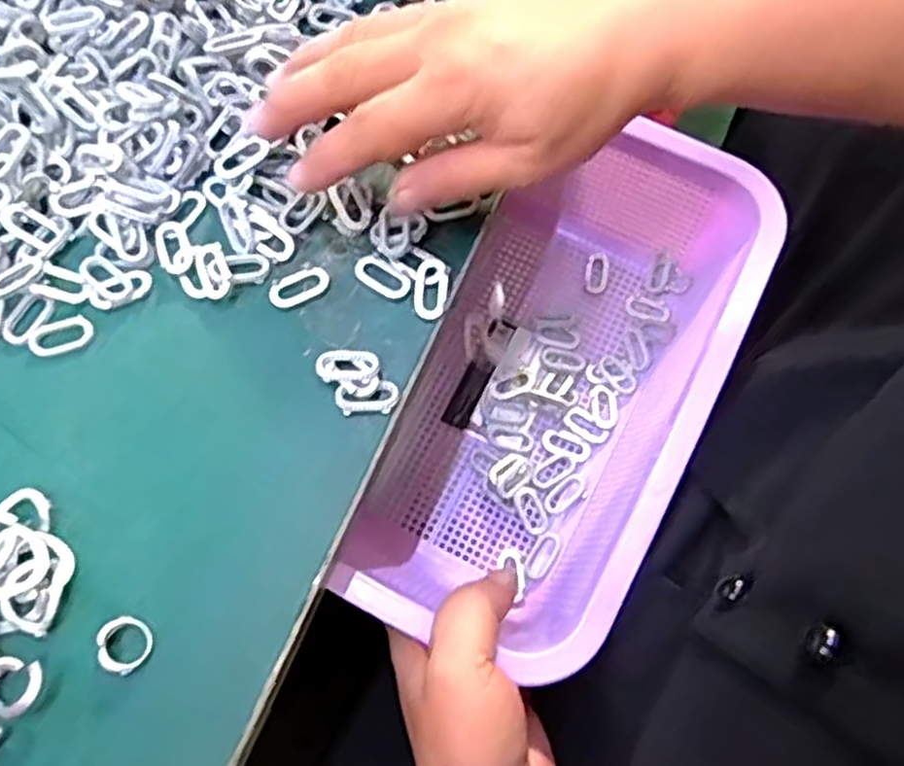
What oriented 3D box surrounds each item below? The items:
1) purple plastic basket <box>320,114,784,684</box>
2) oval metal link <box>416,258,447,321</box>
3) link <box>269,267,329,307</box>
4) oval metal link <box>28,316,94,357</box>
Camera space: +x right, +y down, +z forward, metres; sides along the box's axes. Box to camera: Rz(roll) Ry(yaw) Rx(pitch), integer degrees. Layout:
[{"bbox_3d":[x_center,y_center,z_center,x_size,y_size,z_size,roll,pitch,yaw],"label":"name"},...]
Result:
[{"bbox_3d":[0.056,-0.003,0.371,0.131,0.078,0.252,28,75,10],"label":"purple plastic basket"},{"bbox_3d":[-0.009,-0.039,0.312,0.012,0.005,0.026,-1,70,0],"label":"oval metal link"},{"bbox_3d":[-0.064,-0.040,0.313,0.025,0.004,0.013,-22,71,-7],"label":"link"},{"bbox_3d":[-0.159,-0.019,0.307,0.025,0.004,0.013,-21,71,-7],"label":"oval metal link"}]

